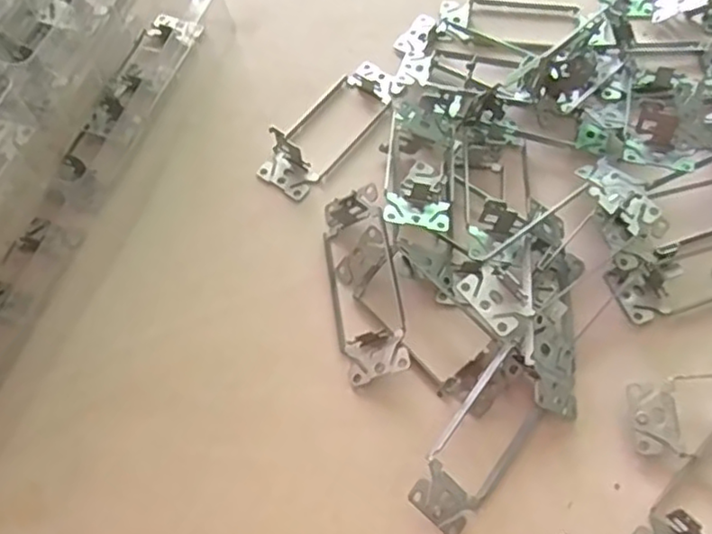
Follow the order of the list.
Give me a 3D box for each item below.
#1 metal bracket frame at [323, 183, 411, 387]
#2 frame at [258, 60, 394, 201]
[{"bbox_3d":[0.003,0.004,0.332,0.033,0.034,0.101,-9,63,-1],"label":"metal bracket frame"},{"bbox_3d":[-0.014,-0.087,0.388,0.037,0.018,0.103,34,69,18],"label":"frame"}]

